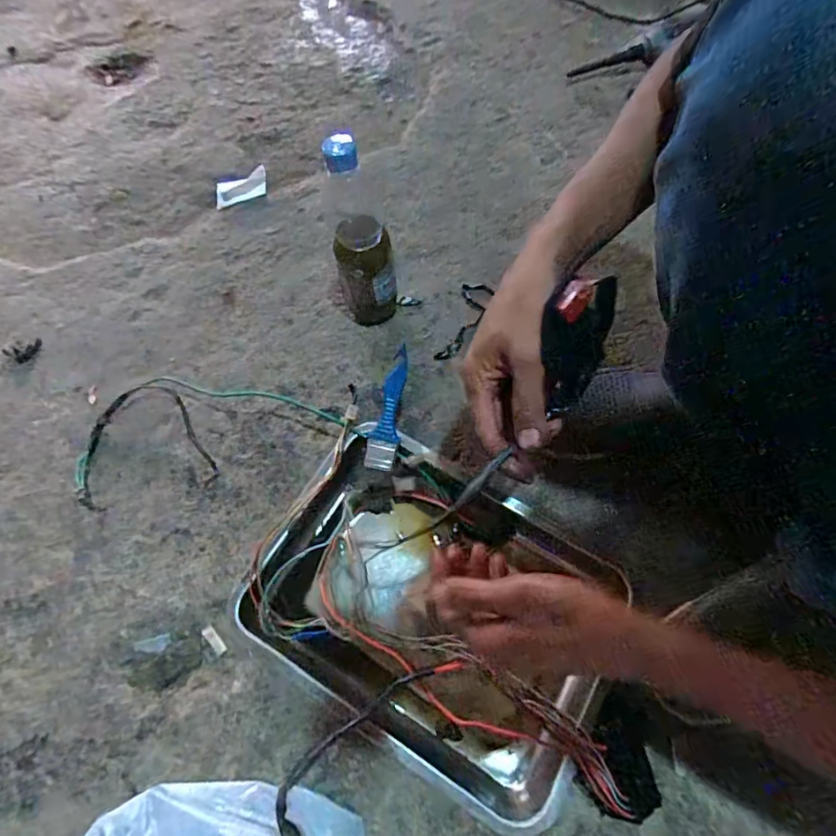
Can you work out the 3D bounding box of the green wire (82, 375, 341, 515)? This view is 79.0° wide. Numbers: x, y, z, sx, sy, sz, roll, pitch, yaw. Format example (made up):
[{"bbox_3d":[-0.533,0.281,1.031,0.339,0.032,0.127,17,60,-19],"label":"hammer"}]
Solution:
[{"bbox_3d":[-0.253,0.006,0.613,0.301,0.026,0.139,-14,68,-6],"label":"green wire"}]

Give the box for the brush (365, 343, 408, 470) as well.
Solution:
[{"bbox_3d":[-0.030,-0.009,0.551,0.033,0.015,0.134,14,103,7],"label":"brush"}]

